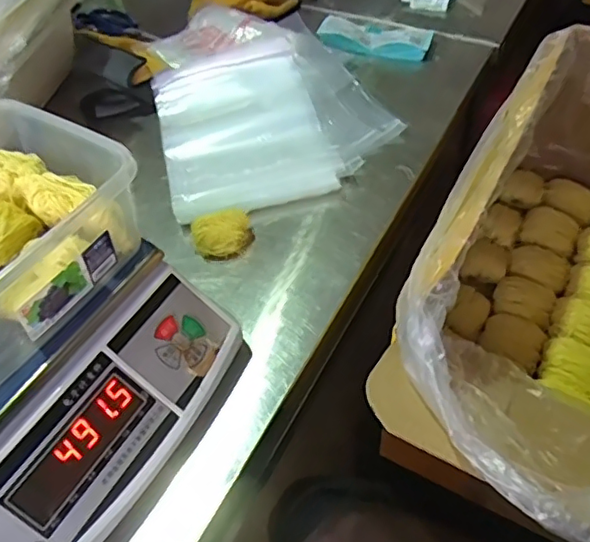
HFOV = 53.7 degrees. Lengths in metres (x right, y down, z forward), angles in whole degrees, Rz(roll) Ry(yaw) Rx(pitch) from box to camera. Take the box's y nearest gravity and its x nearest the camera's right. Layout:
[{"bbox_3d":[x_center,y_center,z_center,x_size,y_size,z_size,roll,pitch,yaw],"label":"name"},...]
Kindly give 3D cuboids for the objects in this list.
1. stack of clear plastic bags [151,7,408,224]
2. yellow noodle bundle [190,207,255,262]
[{"bbox_3d":[-0.043,-0.252,0.822,0.306,0.043,0.429,-13,51,-7],"label":"stack of clear plastic bags"},{"bbox_3d":[-0.083,-0.045,0.662,0.069,0.033,0.058,-3,50,1],"label":"yellow noodle bundle"}]

